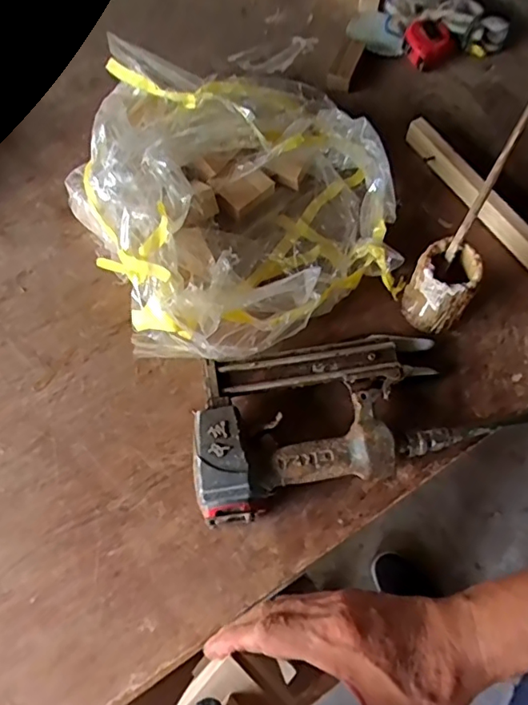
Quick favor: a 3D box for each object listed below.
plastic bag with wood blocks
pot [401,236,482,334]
[{"bbox_3d":[-0.036,-0.189,0.632,0.333,0.116,0.368,-24,70,-11],"label":"plastic bag with wood blocks"},{"bbox_3d":[0.188,-0.068,0.584,0.067,0.090,0.061,35,71,12],"label":"pot"}]

